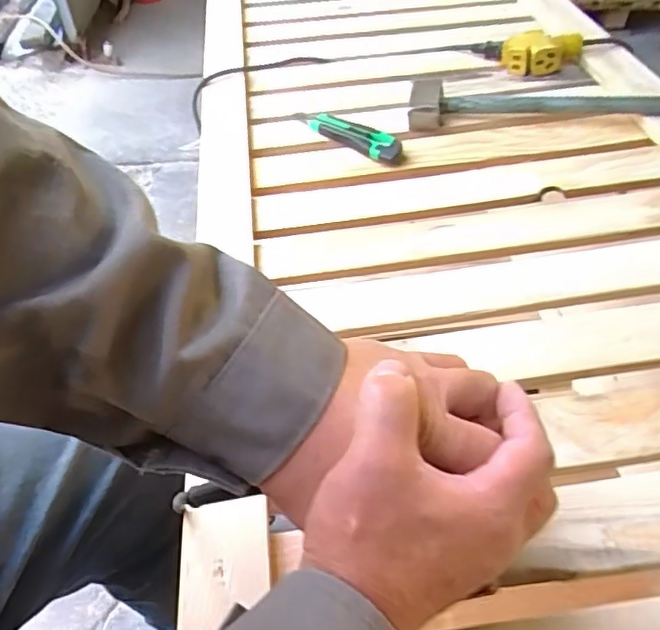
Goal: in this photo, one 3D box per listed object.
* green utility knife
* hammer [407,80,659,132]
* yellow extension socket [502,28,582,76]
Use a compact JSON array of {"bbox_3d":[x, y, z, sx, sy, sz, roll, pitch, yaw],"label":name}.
[{"bbox_3d":[0.023,-0.232,0.728,0.157,0.025,0.038,34,57,28],"label":"green utility knife"},{"bbox_3d":[0.269,-0.281,0.754,0.328,0.037,0.080,3,48,4],"label":"hammer"},{"bbox_3d":[0.316,-0.391,0.855,0.109,0.046,0.071,15,50,14],"label":"yellow extension socket"}]

